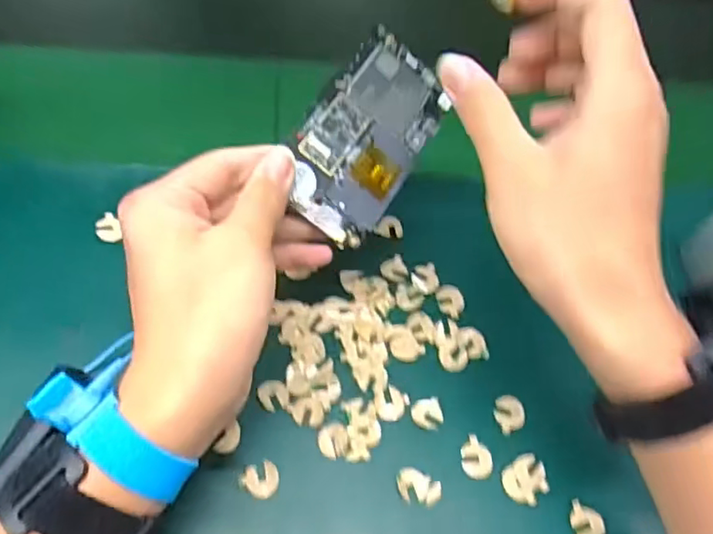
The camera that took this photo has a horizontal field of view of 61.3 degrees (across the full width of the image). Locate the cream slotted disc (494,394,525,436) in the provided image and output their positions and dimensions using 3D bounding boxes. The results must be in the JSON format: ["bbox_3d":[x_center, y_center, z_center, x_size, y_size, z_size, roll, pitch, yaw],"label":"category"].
[{"bbox_3d":[0.089,0.085,0.350,0.019,0.004,0.021,-18,62,-12],"label":"cream slotted disc"}]

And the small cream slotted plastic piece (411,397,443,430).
[{"bbox_3d":[0.041,0.084,0.344,0.018,0.004,0.018,2,56,-3],"label":"small cream slotted plastic piece"}]

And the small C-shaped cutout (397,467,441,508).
[{"bbox_3d":[0.033,0.118,0.321,0.023,0.004,0.017,23,57,9],"label":"small C-shaped cutout"}]

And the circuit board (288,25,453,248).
[{"bbox_3d":[0.007,-0.075,0.340,0.062,0.005,0.125,38,68,-11],"label":"circuit board"}]

